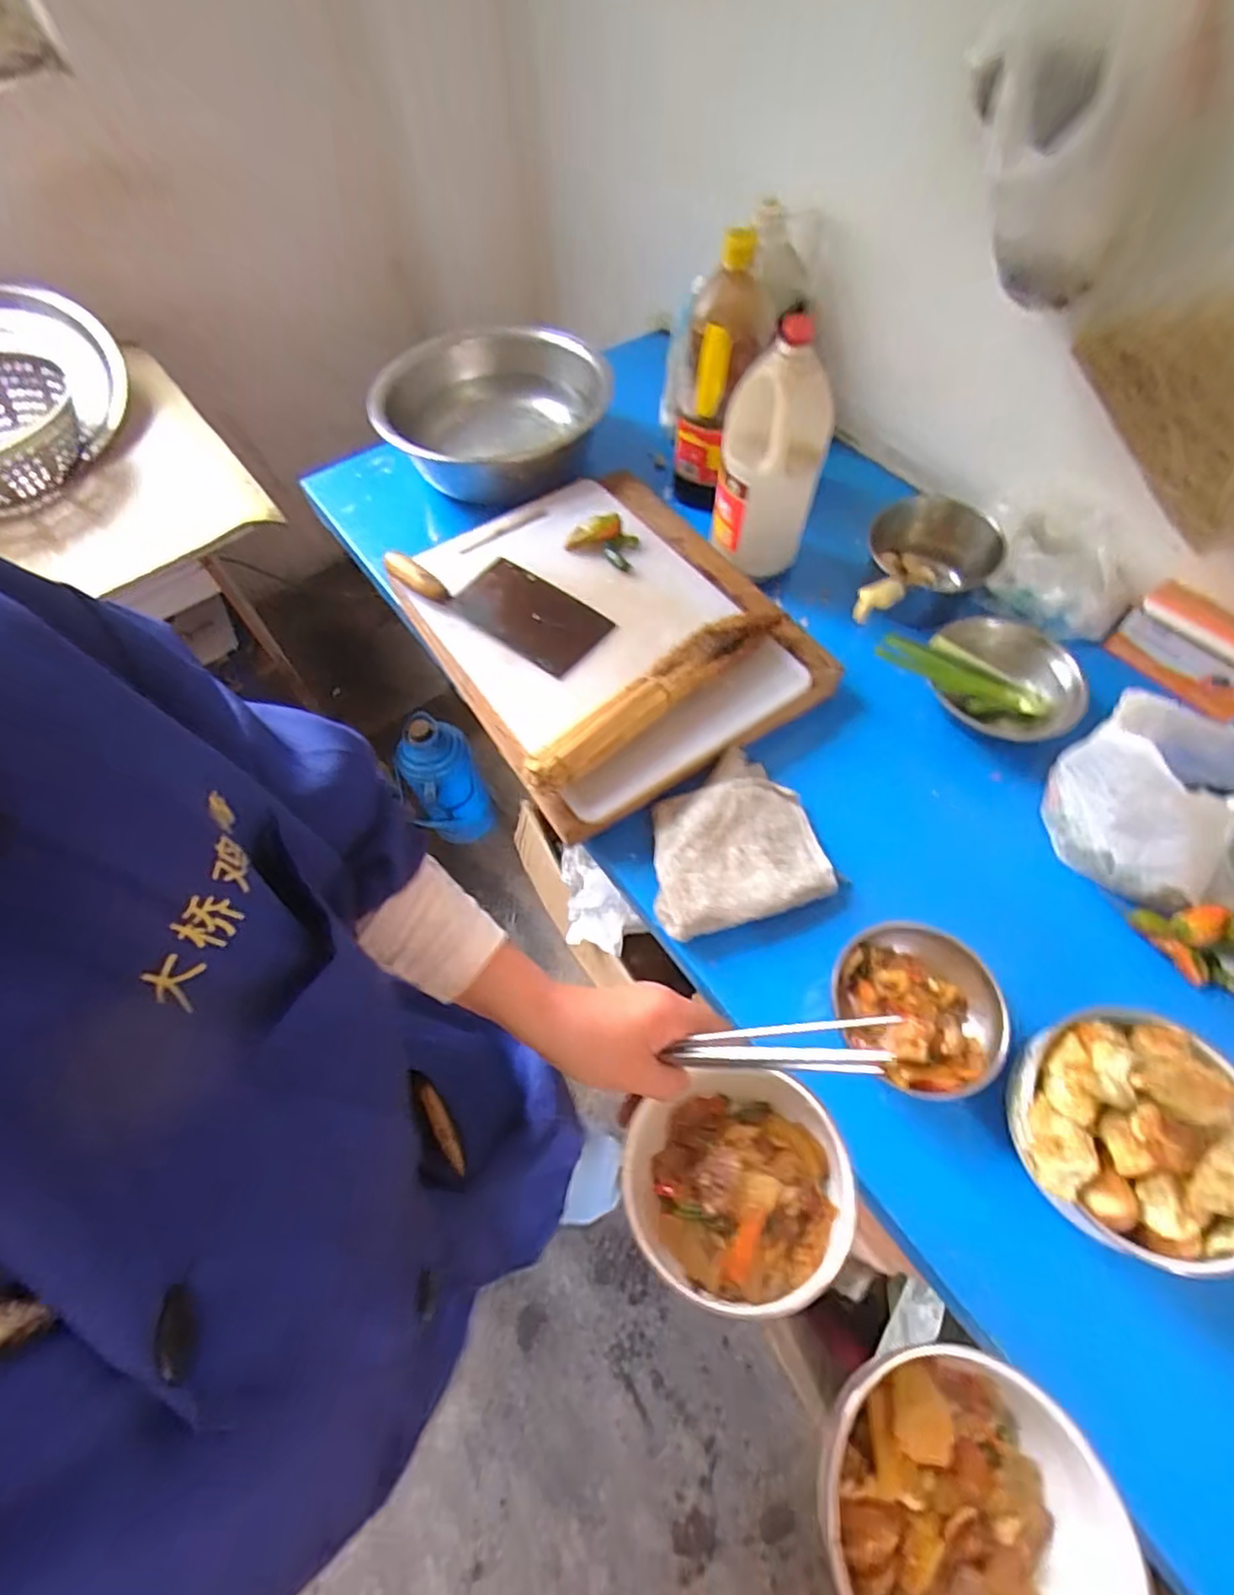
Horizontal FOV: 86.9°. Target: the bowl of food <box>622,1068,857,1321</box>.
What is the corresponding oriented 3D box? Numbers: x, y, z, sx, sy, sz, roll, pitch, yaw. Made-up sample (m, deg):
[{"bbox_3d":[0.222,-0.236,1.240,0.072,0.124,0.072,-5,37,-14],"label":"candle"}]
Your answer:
[{"bbox_3d":[0.077,0.255,0.434,0.140,0.057,0.133,-1,63,3],"label":"bowl of food"}]

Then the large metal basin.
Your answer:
[{"bbox_3d":[-0.226,-0.595,1.014,0.355,0.121,0.355,-1,63,3],"label":"large metal basin"}]

